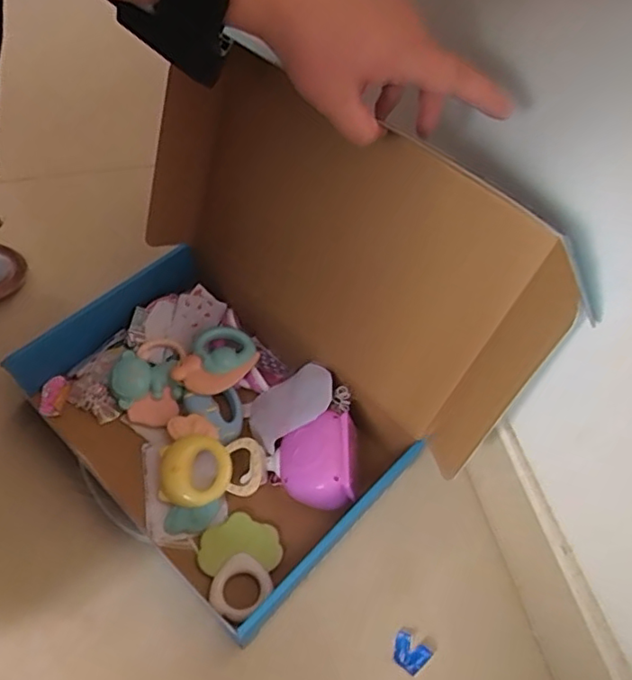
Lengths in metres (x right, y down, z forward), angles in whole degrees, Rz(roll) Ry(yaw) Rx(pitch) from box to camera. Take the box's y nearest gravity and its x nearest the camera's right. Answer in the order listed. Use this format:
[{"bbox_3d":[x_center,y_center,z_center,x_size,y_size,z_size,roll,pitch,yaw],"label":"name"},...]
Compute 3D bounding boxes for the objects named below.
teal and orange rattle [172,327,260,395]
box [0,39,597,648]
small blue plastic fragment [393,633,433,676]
[{"bbox_3d":[-0.102,0.024,0.604,0.063,0.018,0.079,27,57,12],"label":"teal and orange rattle"},{"bbox_3d":[-0.075,-0.009,0.517,0.298,0.301,0.413,-35,64,-25],"label":"box"},{"bbox_3d":[0.081,0.270,0.500,0.032,0.013,0.025,28,57,15],"label":"small blue plastic fragment"}]

